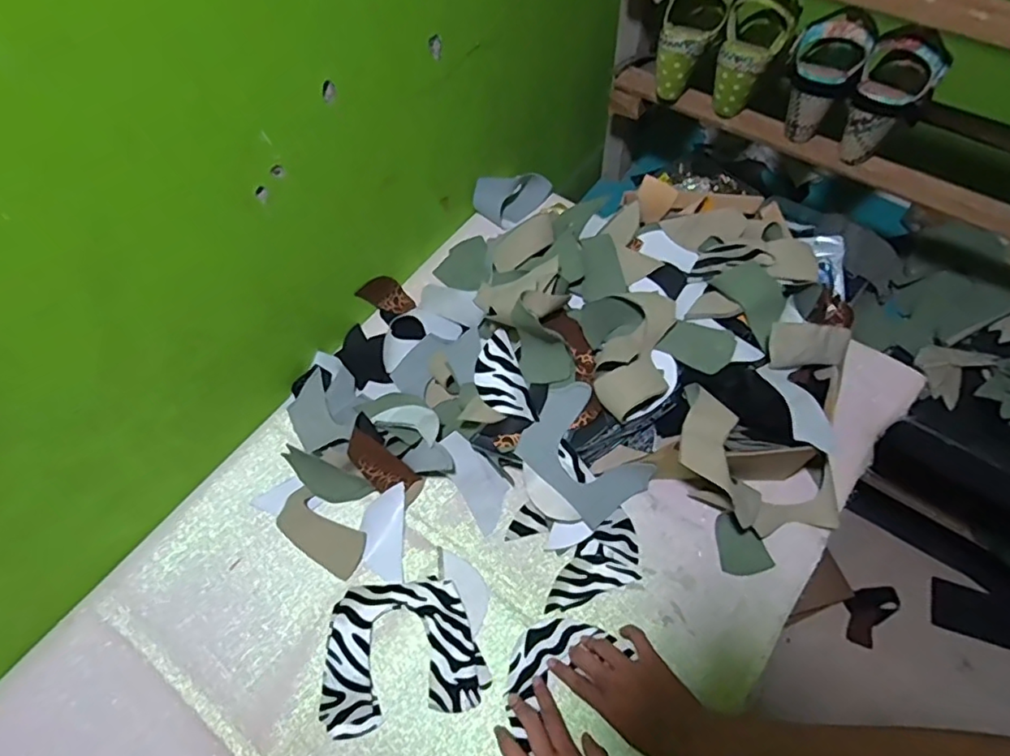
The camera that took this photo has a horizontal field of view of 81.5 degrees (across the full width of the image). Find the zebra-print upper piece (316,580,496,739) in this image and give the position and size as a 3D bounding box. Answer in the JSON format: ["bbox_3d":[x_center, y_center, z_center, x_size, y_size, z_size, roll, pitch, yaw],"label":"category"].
[{"bbox_3d":[-0.106,0.275,0.594,0.158,0.008,0.130,-13,65,-4],"label":"zebra-print upper piece"}]

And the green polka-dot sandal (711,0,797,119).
[{"bbox_3d":[0.305,-0.410,0.744,0.083,0.146,0.080,31,34,18],"label":"green polka-dot sandal"}]

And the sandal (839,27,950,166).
[{"bbox_3d":[0.447,-0.325,0.687,0.082,0.134,0.068,31,65,19],"label":"sandal"}]

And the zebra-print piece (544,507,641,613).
[{"bbox_3d":[0.099,0.203,0.623,0.127,0.004,0.063,-37,69,-19],"label":"zebra-print piece"}]

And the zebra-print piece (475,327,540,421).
[{"bbox_3d":[-0.005,0.002,0.647,0.052,0.007,0.105,-22,77,-1],"label":"zebra-print piece"}]

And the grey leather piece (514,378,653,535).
[{"bbox_3d":[0.088,0.087,0.642,0.097,0.029,0.150,-45,103,-7],"label":"grey leather piece"}]

